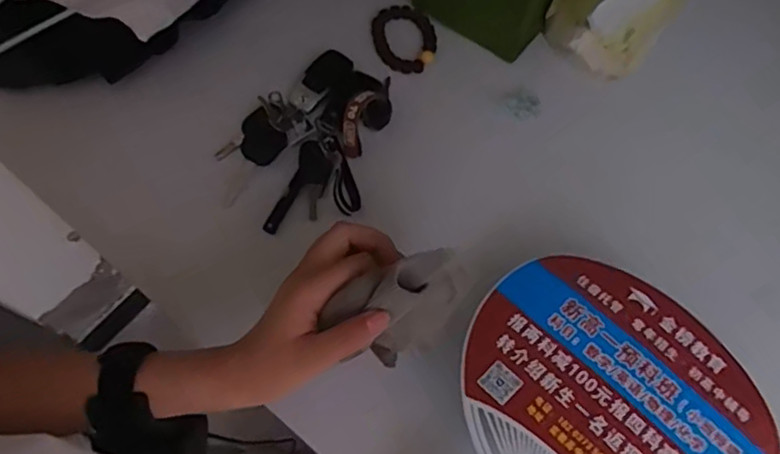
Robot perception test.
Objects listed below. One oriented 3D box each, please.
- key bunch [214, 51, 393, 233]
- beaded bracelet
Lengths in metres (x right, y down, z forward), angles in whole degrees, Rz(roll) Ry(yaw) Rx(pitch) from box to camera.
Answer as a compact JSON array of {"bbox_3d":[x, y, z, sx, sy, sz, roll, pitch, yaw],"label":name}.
[{"bbox_3d":[-0.074,-0.088,0.584,0.138,0.038,0.190,29,69,12],"label":"key bunch"},{"bbox_3d":[0.015,-0.195,0.645,0.062,0.015,0.081,-21,68,-9],"label":"beaded bracelet"}]

